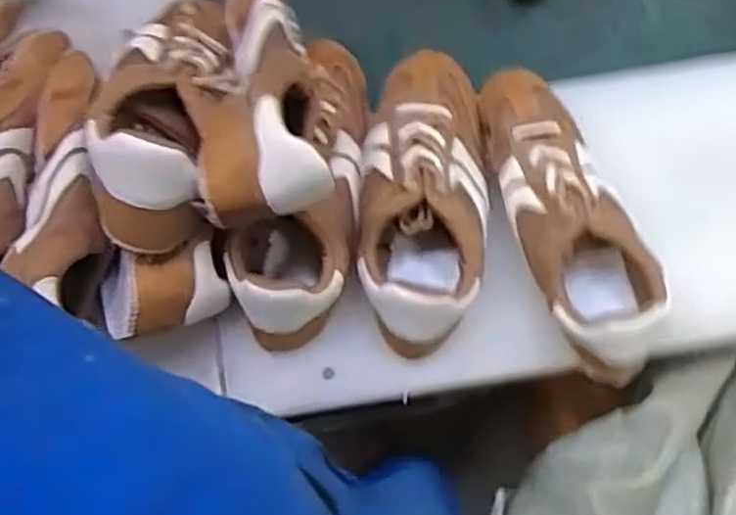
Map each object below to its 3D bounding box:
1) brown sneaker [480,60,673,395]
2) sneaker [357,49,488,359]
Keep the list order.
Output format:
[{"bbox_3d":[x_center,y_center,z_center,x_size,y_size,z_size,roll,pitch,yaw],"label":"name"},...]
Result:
[{"bbox_3d":[0.150,-0.034,0.612,0.074,0.079,0.258,-13,73,-4],"label":"brown sneaker"},{"bbox_3d":[0.045,-0.052,0.615,0.097,0.075,0.247,2,72,0],"label":"sneaker"}]

